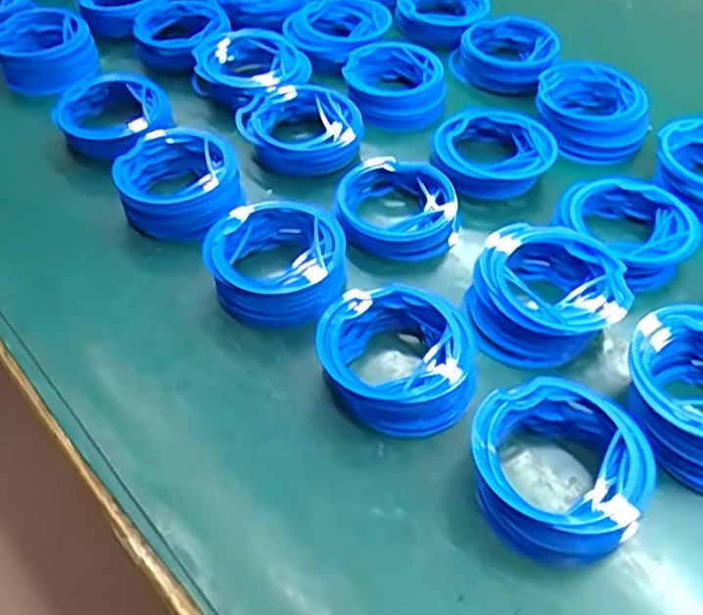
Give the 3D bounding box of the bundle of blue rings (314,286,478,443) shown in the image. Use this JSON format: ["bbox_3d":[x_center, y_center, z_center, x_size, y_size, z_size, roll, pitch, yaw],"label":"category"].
[{"bbox_3d":[0.029,0.030,0.463,0.097,0.036,0.099,-1,51,1],"label":"bundle of blue rings"}]

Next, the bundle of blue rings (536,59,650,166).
[{"bbox_3d":[0.225,-0.185,0.652,0.095,0.039,0.102,-1,51,1],"label":"bundle of blue rings"}]

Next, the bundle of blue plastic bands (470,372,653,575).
[{"bbox_3d":[0.124,0.096,0.414,0.098,0.034,0.103,-1,51,1],"label":"bundle of blue plastic bands"}]

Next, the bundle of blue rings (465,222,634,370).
[{"bbox_3d":[0.141,-0.007,0.507,0.103,0.050,0.101,-1,51,1],"label":"bundle of blue rings"}]

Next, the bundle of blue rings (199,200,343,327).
[{"bbox_3d":[-0.056,-0.036,0.521,0.097,0.045,0.099,-1,51,1],"label":"bundle of blue rings"}]

